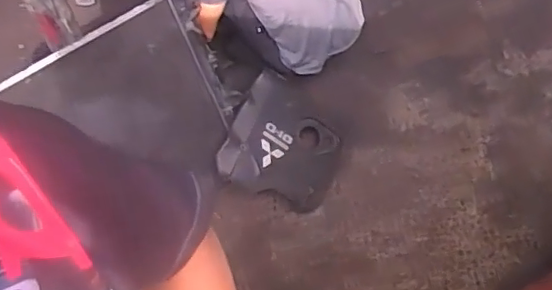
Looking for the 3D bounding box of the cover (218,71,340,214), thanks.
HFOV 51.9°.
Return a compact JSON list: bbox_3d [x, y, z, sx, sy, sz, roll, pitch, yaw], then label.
[{"bbox_3d":[0.021,-0.004,1.816,0.374,0.090,0.401,29,63,-18],"label":"cover"}]

